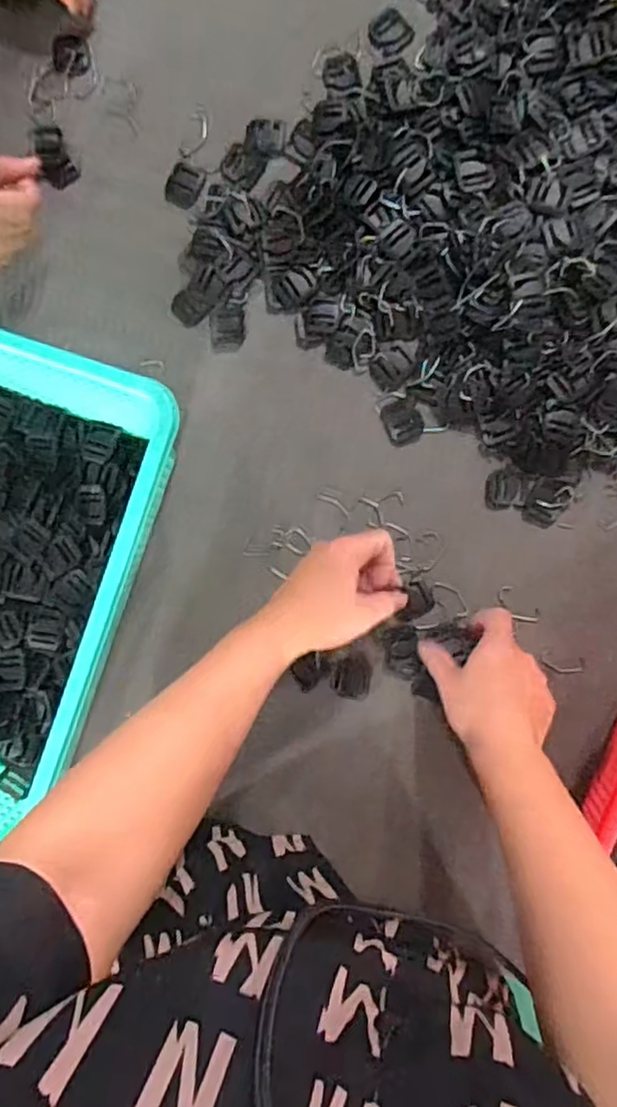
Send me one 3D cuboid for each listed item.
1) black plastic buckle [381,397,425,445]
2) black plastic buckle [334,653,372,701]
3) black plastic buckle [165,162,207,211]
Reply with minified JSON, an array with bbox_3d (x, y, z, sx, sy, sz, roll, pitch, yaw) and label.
[{"bbox_3d":[0.080,-0.113,0.546,0.032,0.004,0.040,-21,86,5],"label":"black plastic buckle"},{"bbox_3d":[0.038,0.104,0.544,0.031,0.005,0.038,6,89,6],"label":"black plastic buckle"},{"bbox_3d":[-0.110,-0.325,0.566,0.032,0.004,0.038,25,91,6],"label":"black plastic buckle"}]

